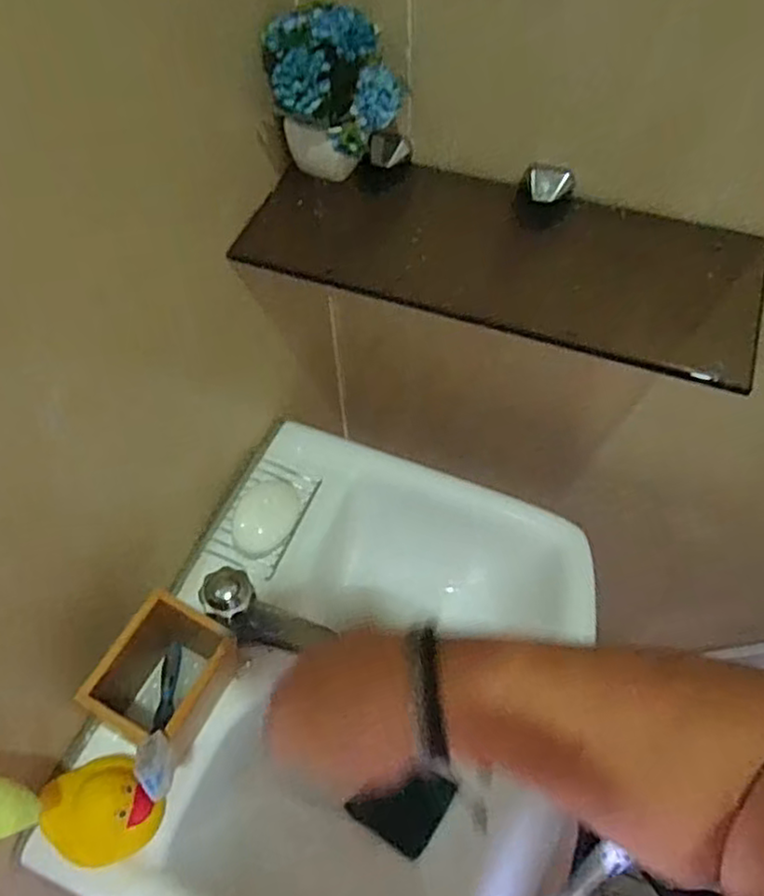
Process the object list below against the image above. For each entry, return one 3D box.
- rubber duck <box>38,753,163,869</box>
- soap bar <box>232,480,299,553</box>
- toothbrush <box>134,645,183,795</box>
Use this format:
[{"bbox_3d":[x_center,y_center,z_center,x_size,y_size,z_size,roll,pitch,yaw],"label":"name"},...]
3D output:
[{"bbox_3d":[-0.201,0.258,0.466,0.079,0.064,0.061,-11,58,-5],"label":"rubber duck"},{"bbox_3d":[-0.112,0.065,0.635,0.052,0.020,0.074,24,61,16],"label":"soap bar"},{"bbox_3d":[-0.149,0.184,0.461,0.013,0.182,0.032,-19,98,-10],"label":"toothbrush"}]

